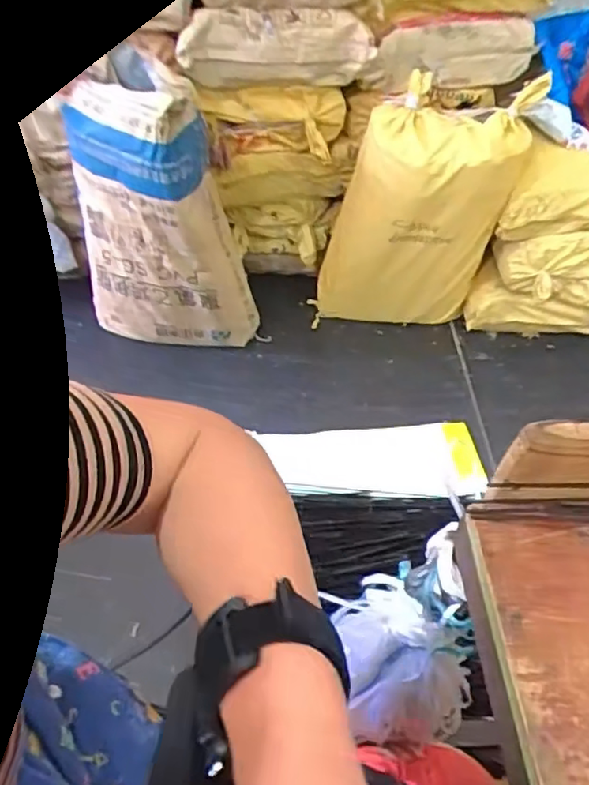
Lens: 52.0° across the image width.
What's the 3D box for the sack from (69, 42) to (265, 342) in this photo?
[{"bbox_3d":[-0.320,-0.416,1.464,0.399,0.724,0.307,-14,50,-15],"label":"sack"}]

